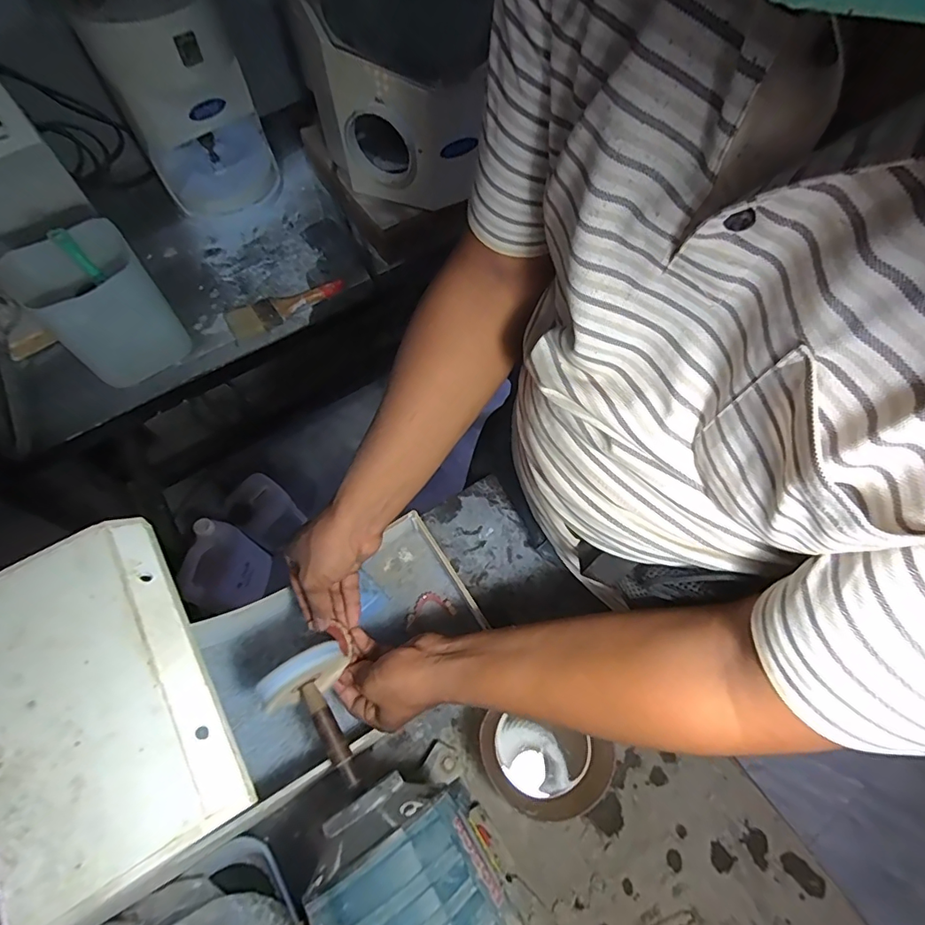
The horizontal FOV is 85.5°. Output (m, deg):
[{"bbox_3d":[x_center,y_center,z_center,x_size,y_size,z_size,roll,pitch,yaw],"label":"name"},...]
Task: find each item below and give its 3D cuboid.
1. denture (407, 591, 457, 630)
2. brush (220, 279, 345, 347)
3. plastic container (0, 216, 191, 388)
[{"bbox_3d":[-0.040,0.173,0.602,0.058,0.008,0.036,-13,64,-7],"label":"denture"},{"bbox_3d":[-0.296,-0.265,0.841,0.198,0.016,0.080,-29,67,-14],"label":"brush"},{"bbox_3d":[-0.515,-0.220,0.729,0.125,0.179,0.151,41,70,18],"label":"plastic container"}]

